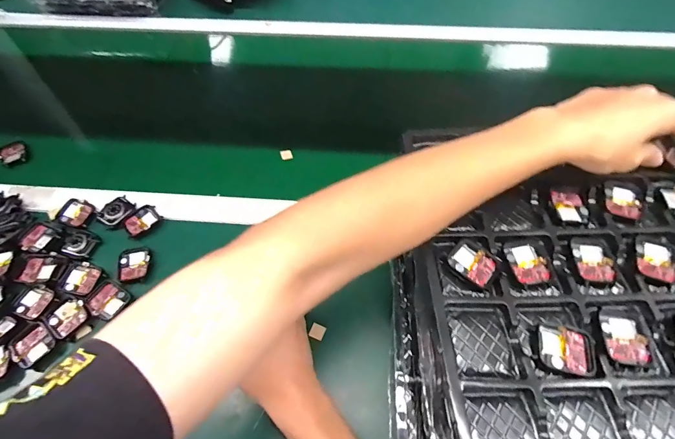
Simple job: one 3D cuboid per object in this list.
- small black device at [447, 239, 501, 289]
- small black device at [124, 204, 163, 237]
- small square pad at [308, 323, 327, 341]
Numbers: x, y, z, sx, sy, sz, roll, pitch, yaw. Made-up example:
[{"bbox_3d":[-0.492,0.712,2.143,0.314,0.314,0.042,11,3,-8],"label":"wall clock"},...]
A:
[{"bbox_3d":[0.124,0.039,0.332,0.043,0.007,0.036,34,64,21],"label":"small black device"},{"bbox_3d":[-0.258,0.002,0.481,0.033,0.006,0.045,35,64,21],"label":"small black device"},{"bbox_3d":[-0.022,0.125,0.409,0.015,0.006,0.016,19,61,15],"label":"small square pad"}]

